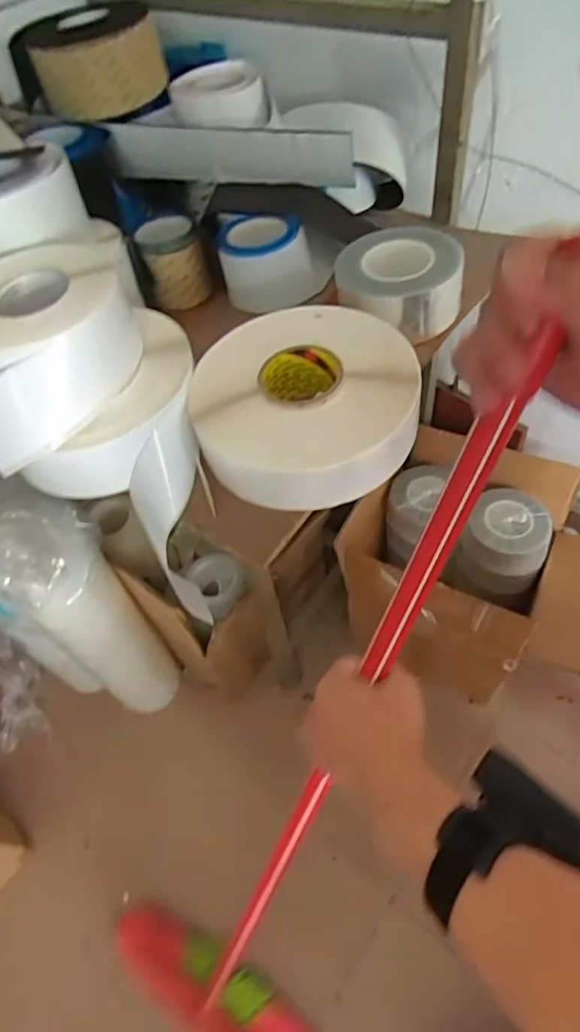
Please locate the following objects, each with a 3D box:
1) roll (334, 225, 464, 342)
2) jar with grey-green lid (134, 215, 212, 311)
[{"bbox_3d":[0.129,-0.277,0.675,0.143,0.071,0.138,-3,54,4],"label":"roll"},{"bbox_3d":[-0.158,-0.340,0.768,0.075,0.091,0.091,-20,55,-8],"label":"jar with grey-green lid"}]

